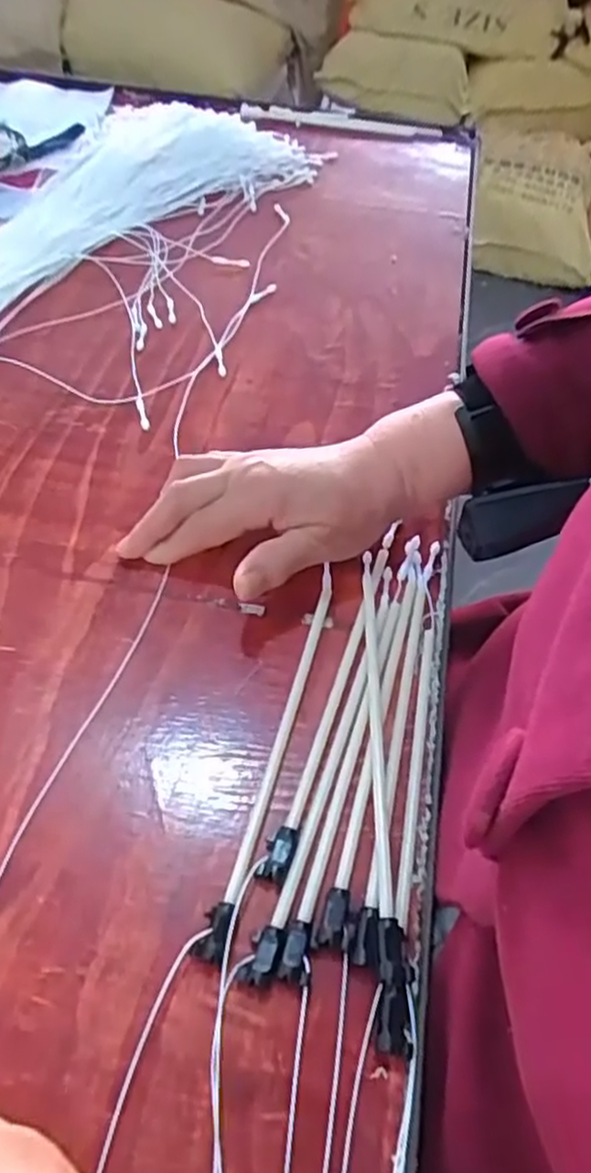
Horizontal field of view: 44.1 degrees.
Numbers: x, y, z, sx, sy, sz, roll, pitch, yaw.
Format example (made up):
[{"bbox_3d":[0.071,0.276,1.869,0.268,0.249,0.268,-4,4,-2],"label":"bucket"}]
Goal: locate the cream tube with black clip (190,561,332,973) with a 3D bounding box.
[{"bbox_3d":[-0.009,0.073,0.358,0.012,0.010,0.206,14,53,7],"label":"cream tube with black clip"}]

